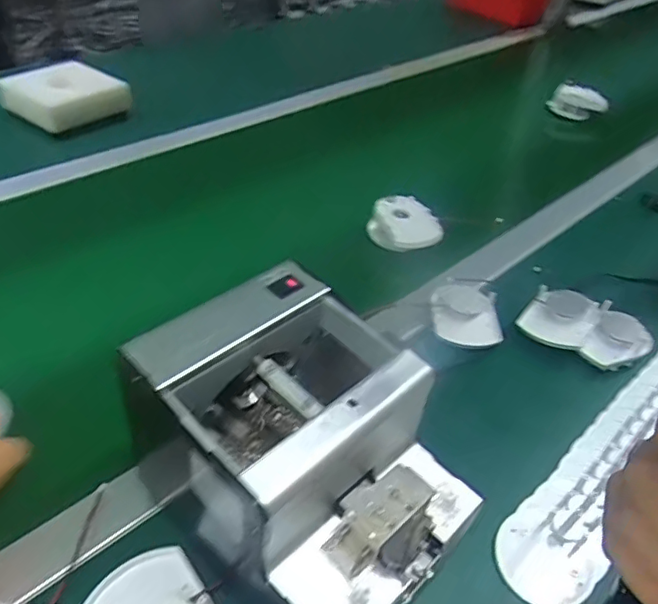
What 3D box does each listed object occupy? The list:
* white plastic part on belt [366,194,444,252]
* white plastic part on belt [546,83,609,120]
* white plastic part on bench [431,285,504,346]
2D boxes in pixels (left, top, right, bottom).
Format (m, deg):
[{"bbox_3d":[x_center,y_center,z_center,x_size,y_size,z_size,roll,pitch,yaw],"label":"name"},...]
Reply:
[{"bbox_3d":[0.088,-0.089,0.660,0.082,0.039,0.075,10,42,5],"label":"white plastic part on belt"},{"bbox_3d":[0.461,-0.367,1.068,0.101,0.049,0.047,34,49,28],"label":"white plastic part on belt"},{"bbox_3d":[0.131,0.010,0.552,0.061,0.016,0.081,6,42,0],"label":"white plastic part on bench"}]

